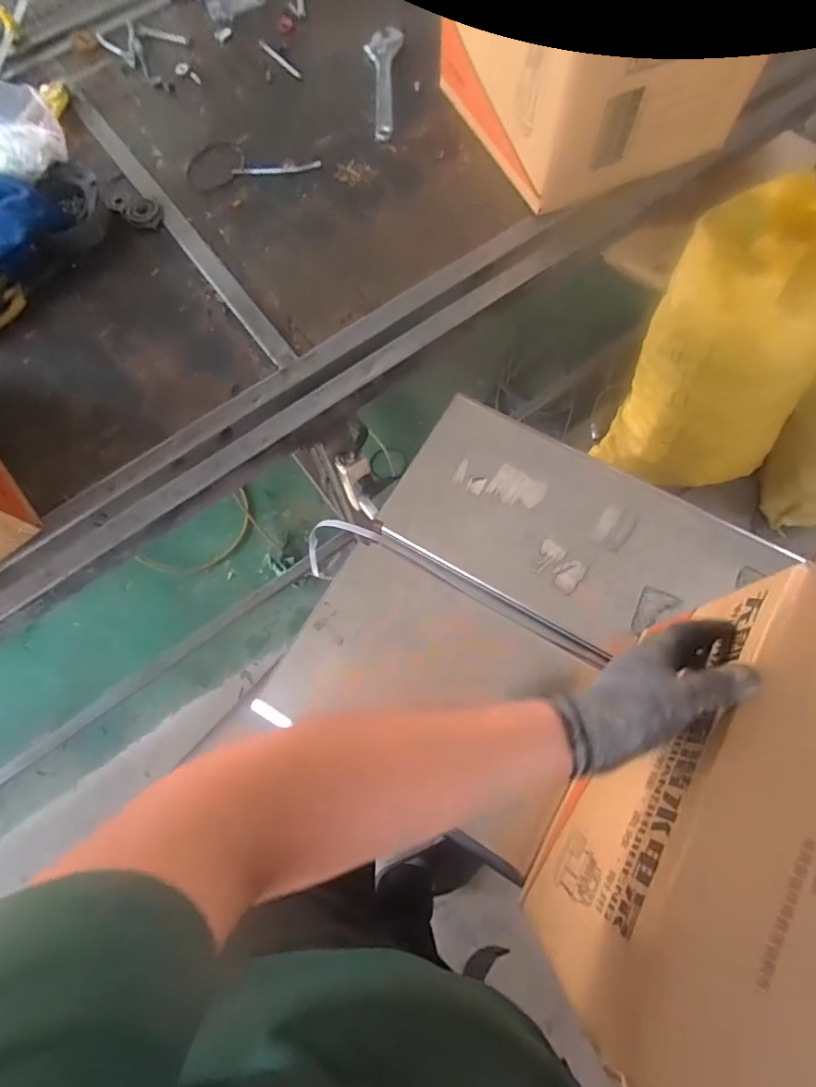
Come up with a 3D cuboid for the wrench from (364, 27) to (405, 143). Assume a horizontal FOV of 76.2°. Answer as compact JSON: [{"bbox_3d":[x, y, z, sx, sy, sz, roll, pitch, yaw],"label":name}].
[{"bbox_3d":[-0.044,-0.864,0.973,0.068,0.013,0.293,-2,72,2],"label":"wrench"}]

